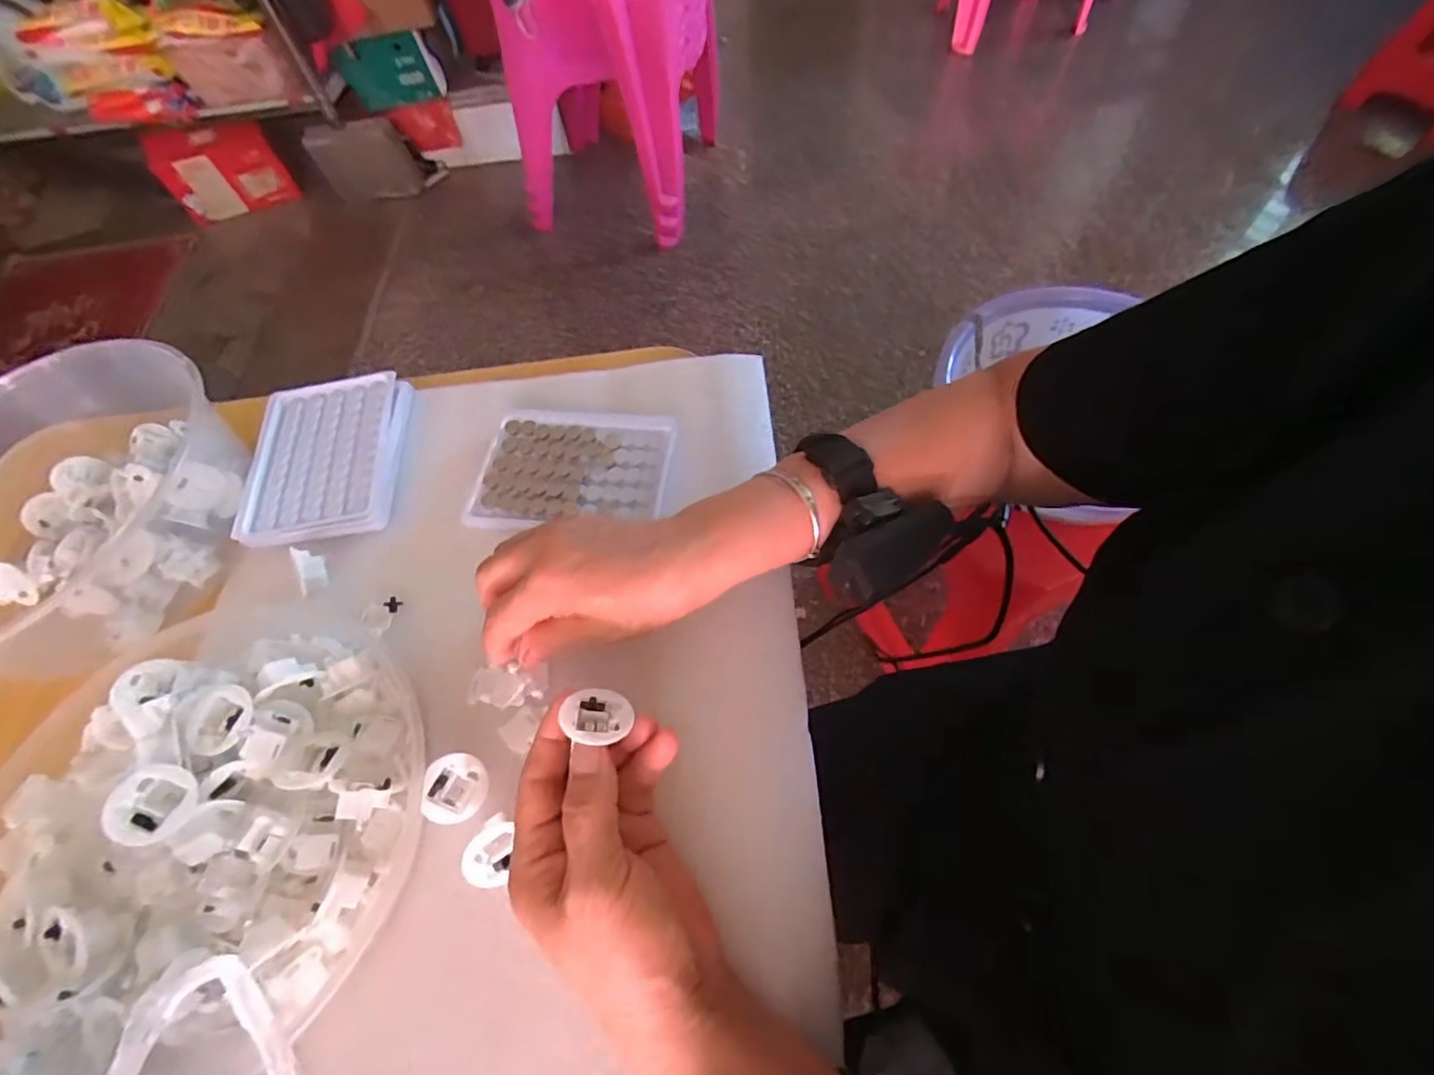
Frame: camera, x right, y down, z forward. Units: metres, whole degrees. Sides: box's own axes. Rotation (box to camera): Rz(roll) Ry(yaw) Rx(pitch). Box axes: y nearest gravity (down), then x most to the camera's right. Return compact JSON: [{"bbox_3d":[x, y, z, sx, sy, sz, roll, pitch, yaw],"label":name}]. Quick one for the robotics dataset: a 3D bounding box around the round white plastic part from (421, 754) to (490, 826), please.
[{"bbox_3d":[-0.135,0.129,0.309,0.030,0.008,0.032,8,71,-25],"label":"round white plastic part"}]

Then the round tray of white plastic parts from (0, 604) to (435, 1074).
[{"bbox_3d":[-0.262,0.126,0.295,0.228,0.056,0.209,-2,61,4],"label":"round tray of white plastic parts"}]

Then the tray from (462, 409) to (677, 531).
[{"bbox_3d":[-0.097,-0.047,0.407,0.128,0.011,0.091,1,61,5],"label":"tray"}]

